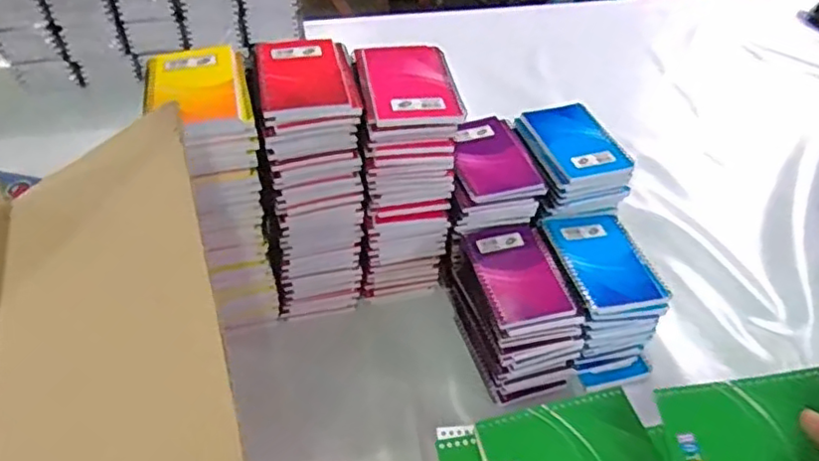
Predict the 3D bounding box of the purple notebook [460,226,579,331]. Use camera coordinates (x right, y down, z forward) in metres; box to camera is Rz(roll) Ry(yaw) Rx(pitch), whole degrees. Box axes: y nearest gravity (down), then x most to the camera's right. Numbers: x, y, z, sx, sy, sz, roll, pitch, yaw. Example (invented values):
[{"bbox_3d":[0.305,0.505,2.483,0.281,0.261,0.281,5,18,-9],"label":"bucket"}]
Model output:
[{"bbox_3d":[0.117,0.046,0.678,0.083,0.016,0.126,-11,45,-12],"label":"purple notebook"}]

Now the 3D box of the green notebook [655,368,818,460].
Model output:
[{"bbox_3d":[0.272,0.154,0.503,0.133,0.006,0.083,-11,46,10],"label":"green notebook"}]

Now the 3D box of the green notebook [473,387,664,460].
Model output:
[{"bbox_3d":[0.126,0.171,0.497,0.135,0.016,0.081,-9,45,-10],"label":"green notebook"}]

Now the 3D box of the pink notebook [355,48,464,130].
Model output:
[{"bbox_3d":[-0.002,-0.146,0.635,0.092,0.022,0.121,-8,45,-7],"label":"pink notebook"}]

